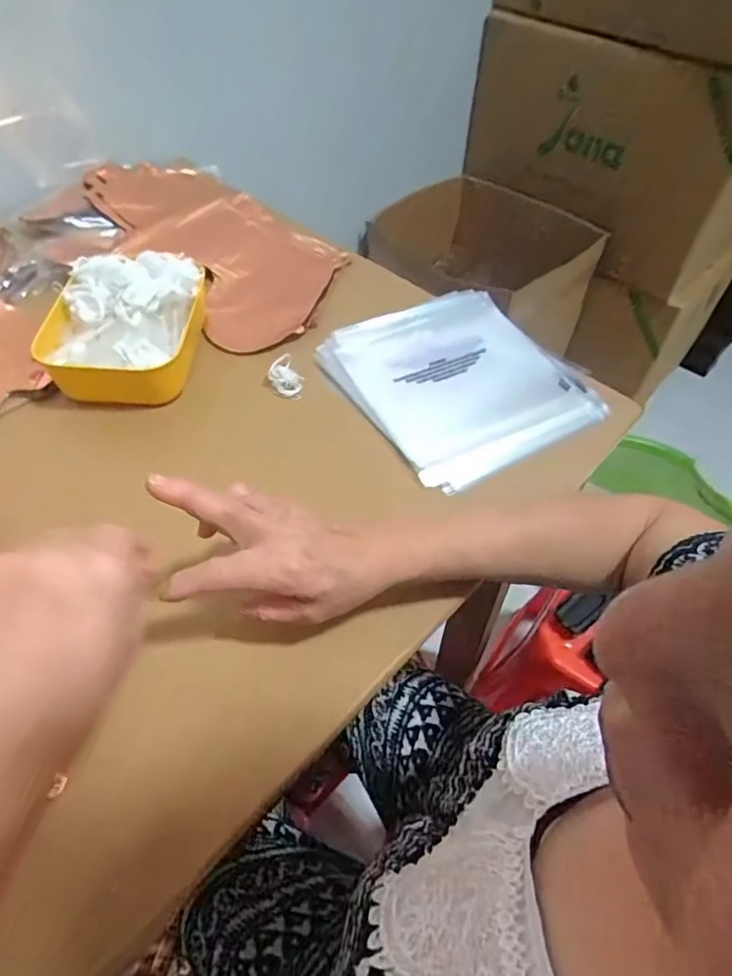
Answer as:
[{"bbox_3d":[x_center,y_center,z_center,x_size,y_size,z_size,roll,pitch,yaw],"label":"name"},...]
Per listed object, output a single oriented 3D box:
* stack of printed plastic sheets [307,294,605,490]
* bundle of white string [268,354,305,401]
[{"bbox_3d":[0.098,-0.117,0.569,0.220,0.025,0.237,-26,57,-19],"label":"stack of printed plastic sheets"},{"bbox_3d":[-0.084,-0.118,0.566,0.033,0.016,0.058,-14,54,-11],"label":"bundle of white string"}]

